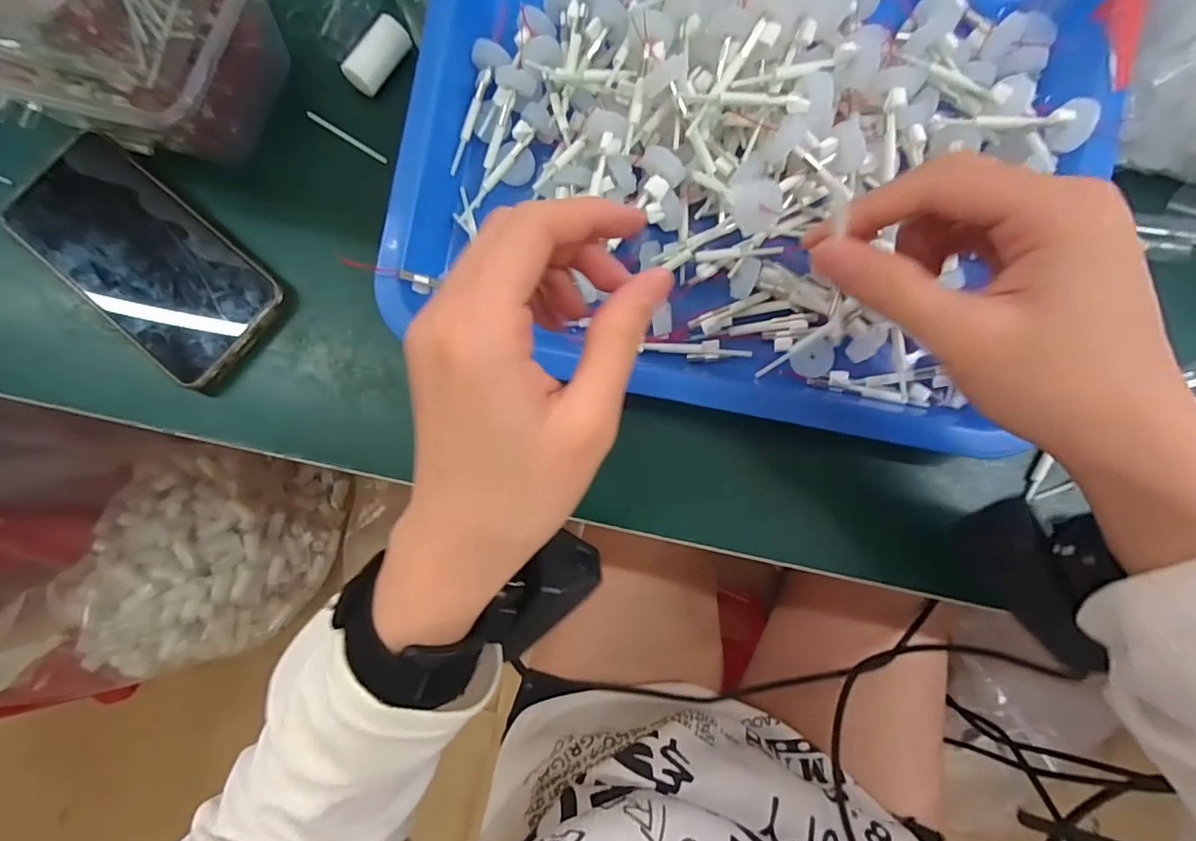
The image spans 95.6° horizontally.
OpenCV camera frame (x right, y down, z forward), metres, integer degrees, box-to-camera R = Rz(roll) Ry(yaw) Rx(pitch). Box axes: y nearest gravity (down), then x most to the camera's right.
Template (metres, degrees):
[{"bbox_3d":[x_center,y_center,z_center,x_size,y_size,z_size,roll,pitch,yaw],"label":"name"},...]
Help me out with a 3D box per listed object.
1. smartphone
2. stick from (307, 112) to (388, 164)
[{"bbox_3d":[-0.260,-0.095,0.310,0.164,0.015,0.075,39,86,8],"label":"smartphone"},{"bbox_3d":[-0.150,-0.169,0.325,0.059,0.004,0.004,33,85,8],"label":"stick"}]

